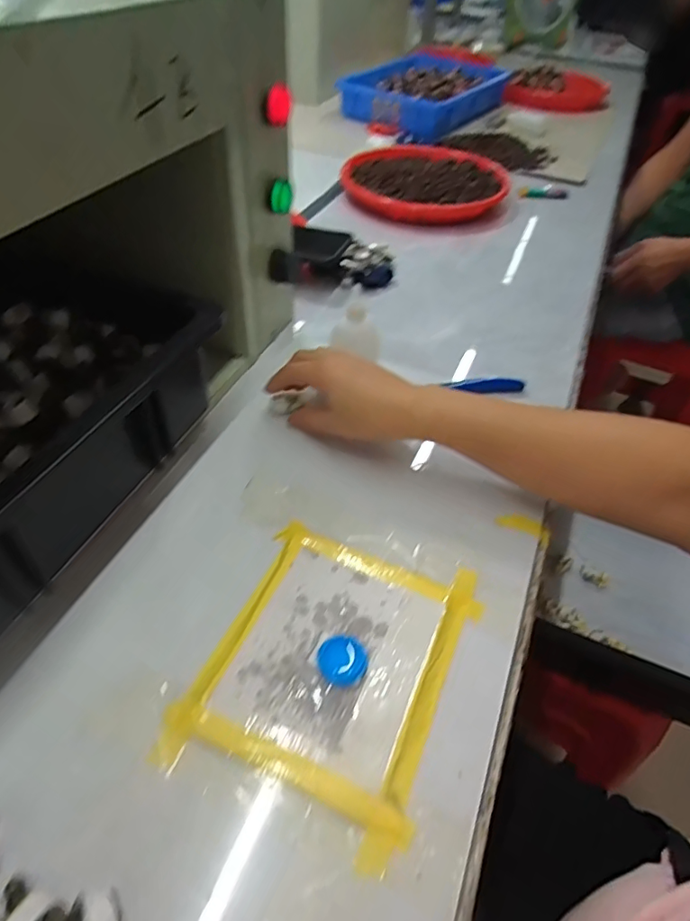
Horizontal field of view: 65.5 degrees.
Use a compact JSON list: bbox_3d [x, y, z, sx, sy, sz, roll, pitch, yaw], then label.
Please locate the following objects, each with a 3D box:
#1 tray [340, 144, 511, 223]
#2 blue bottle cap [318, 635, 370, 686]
[{"bbox_3d":[0.128,-0.432,0.828,0.238,0.041,0.230,2,46,-2],"label":"tray"},{"bbox_3d":[-0.002,0.120,0.323,0.029,0.010,0.028,2,46,-2],"label":"blue bottle cap"}]

